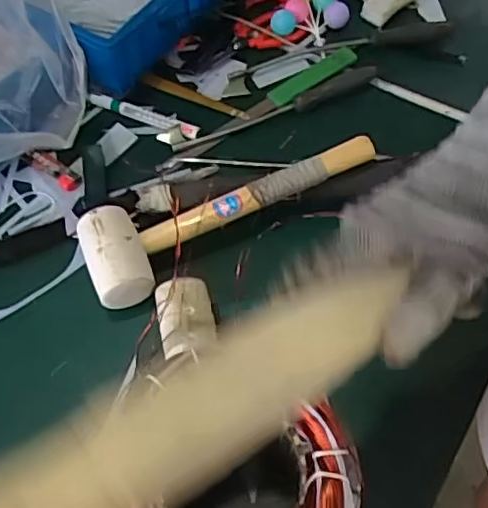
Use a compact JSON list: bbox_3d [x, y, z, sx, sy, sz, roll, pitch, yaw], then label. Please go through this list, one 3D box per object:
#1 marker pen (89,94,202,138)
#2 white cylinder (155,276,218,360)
[{"bbox_3d":[-0.112,-0.159,0.665,0.134,0.012,0.018,20,62,14],"label":"marker pen"},{"bbox_3d":[-0.051,0.058,0.523,0.047,0.049,0.065,-12,59,-5],"label":"white cylinder"}]

